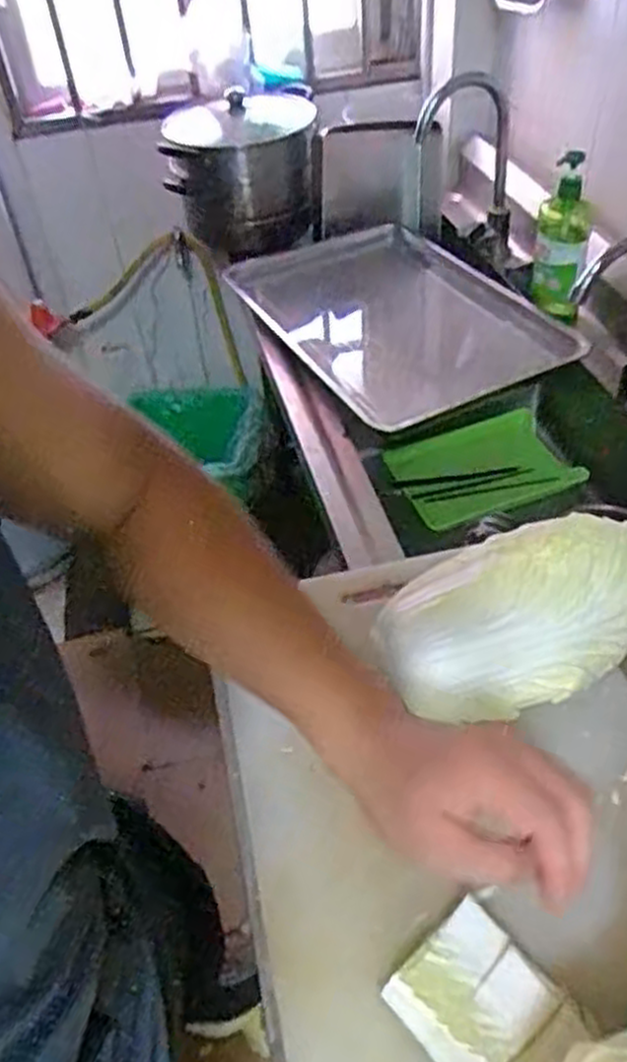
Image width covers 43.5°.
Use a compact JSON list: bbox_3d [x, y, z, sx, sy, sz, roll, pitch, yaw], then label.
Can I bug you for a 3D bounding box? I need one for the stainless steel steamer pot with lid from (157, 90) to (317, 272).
[{"bbox_3d":[-0.148,-0.740,1.674,0.312,0.264,0.297,-7,45,-1],"label":"stainless steel steamer pot with lid"}]

